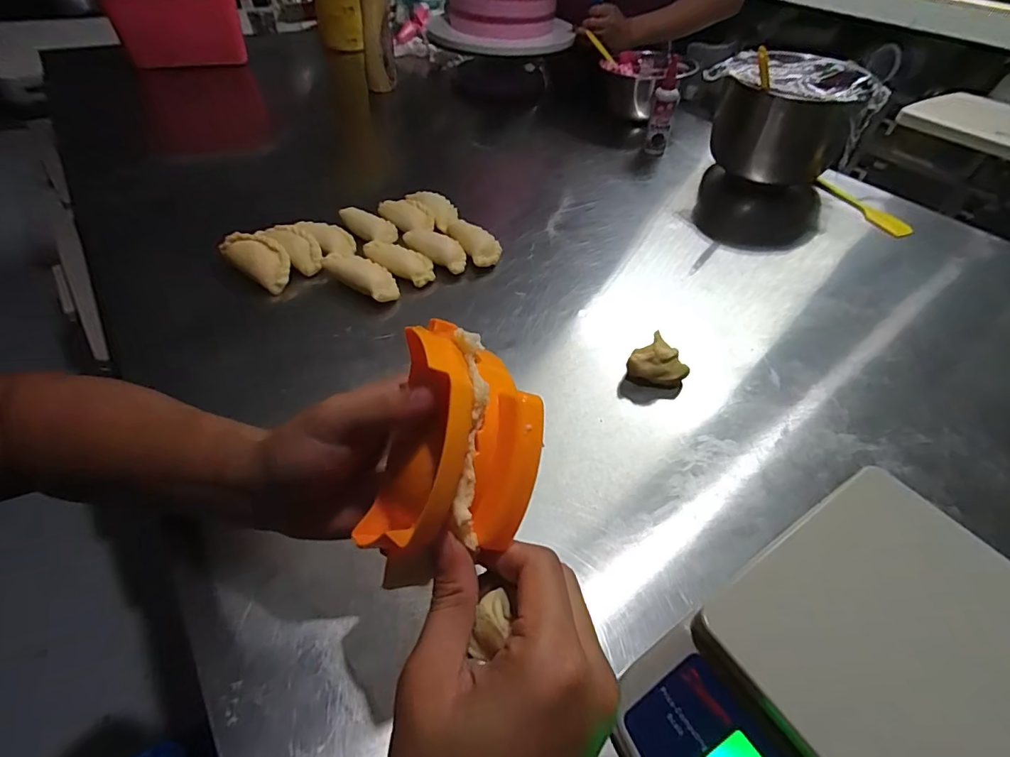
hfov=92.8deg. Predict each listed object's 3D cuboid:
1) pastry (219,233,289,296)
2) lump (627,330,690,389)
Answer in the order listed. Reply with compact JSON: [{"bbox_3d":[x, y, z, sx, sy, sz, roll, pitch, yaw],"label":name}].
[{"bbox_3d":[-0.259,-0.126,0.507,0.089,0.029,0.043,30,51,23],"label":"pastry"},{"bbox_3d":[0.138,-0.010,0.435,0.044,0.040,0.033,35,53,26],"label":"lump"}]

